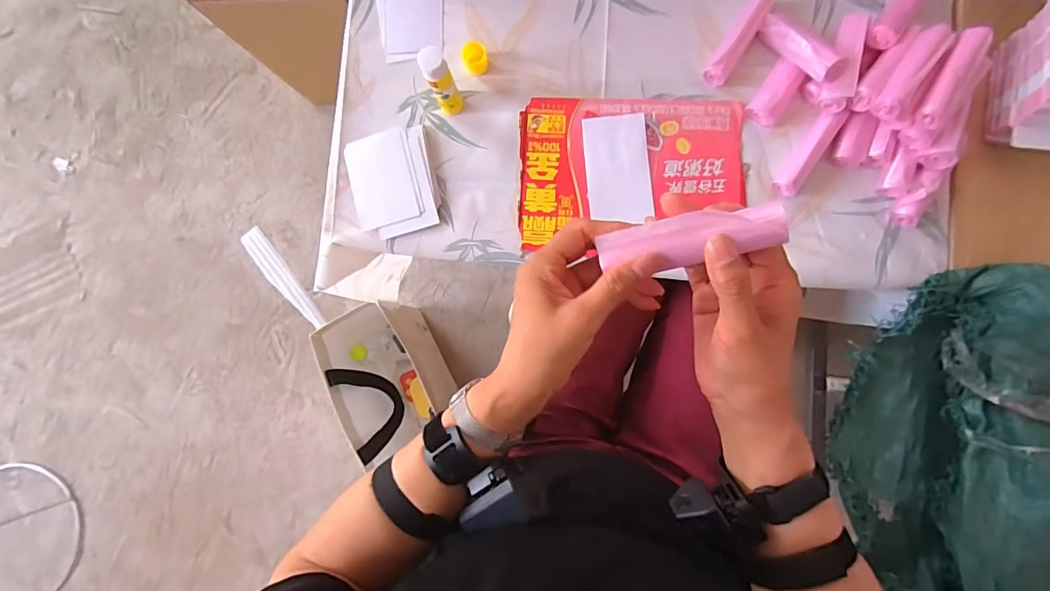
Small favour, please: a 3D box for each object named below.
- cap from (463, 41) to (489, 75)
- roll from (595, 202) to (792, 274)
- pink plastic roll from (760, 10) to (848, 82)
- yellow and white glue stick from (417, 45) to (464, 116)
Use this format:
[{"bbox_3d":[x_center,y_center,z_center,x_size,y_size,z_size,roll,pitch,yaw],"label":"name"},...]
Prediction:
[{"bbox_3d":[-0.065,-0.309,0.593,0.030,0.024,0.029,0,86,4],"label":"cap"},{"bbox_3d":[0.105,-0.035,0.291,0.111,0.015,0.029,-8,85,18],"label":"roll"},{"bbox_3d":[0.319,-0.293,0.527,0.029,0.032,0.116,-28,62,-1],"label":"pink plastic roll"},{"bbox_3d":[-0.099,-0.253,0.548,0.032,0.111,0.027,-20,85,2],"label":"yellow and white glue stick"}]

